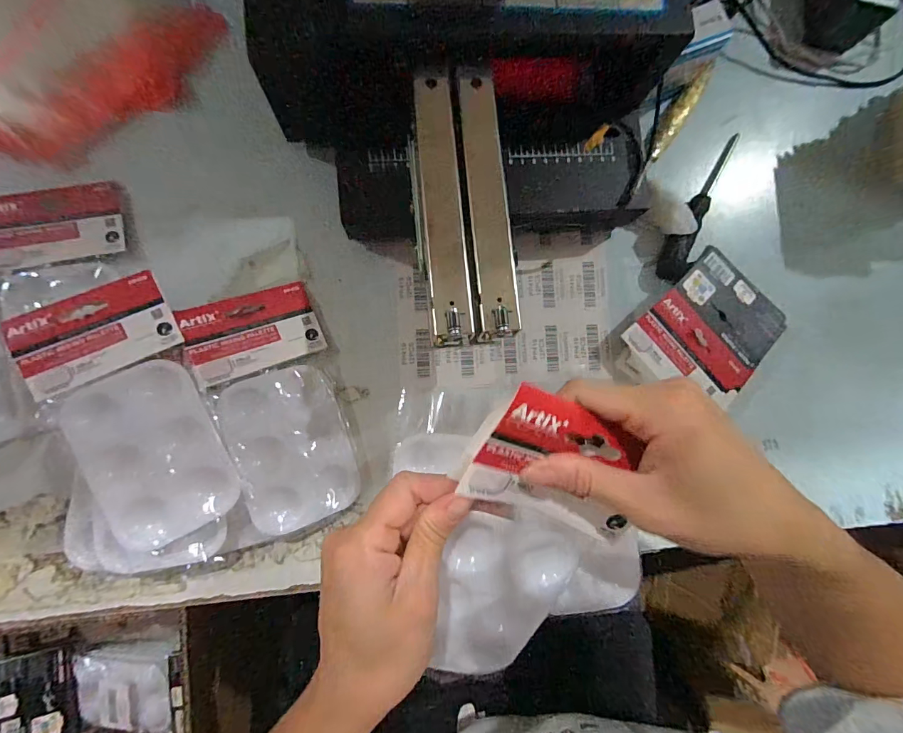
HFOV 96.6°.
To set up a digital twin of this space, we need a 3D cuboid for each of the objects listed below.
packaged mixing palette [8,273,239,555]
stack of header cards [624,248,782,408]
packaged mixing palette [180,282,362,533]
[{"bbox_3d":[-0.230,0.033,0.291,0.093,0.012,0.189,-23,89,-17],"label":"packaged mixing palette"},{"bbox_3d":[0.235,-0.033,0.378,0.110,0.031,0.134,41,84,-3],"label":"stack of header cards"},{"bbox_3d":[-0.137,0.032,0.329,0.096,0.009,0.191,-20,91,-28],"label":"packaged mixing palette"}]

